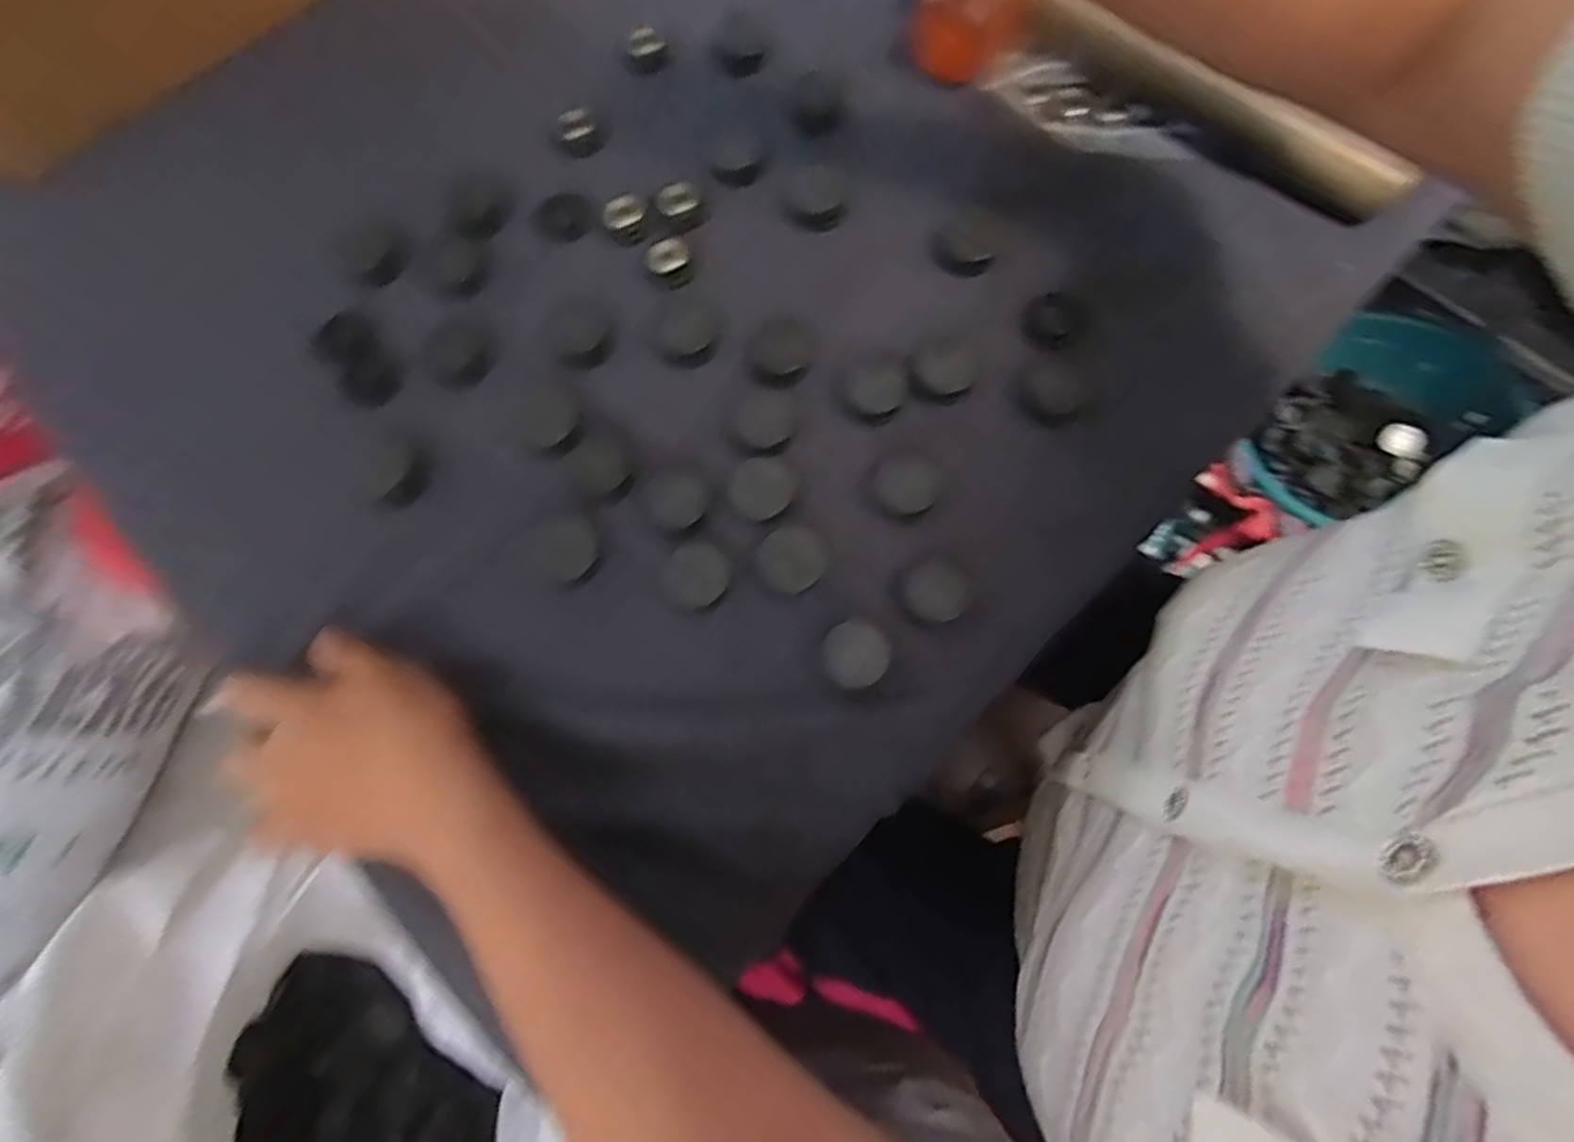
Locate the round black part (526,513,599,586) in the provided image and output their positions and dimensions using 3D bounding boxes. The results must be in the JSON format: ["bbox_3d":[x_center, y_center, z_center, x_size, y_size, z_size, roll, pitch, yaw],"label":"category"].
[{"bbox_3d":[-0.117,-0.012,0.373,0.037,0.004,0.035,-1,74,3],"label":"round black part"}]

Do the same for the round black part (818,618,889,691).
[{"bbox_3d":[0.034,0.041,0.358,0.033,0.004,0.032,-1,74,3],"label":"round black part"}]

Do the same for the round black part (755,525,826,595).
[{"bbox_3d":[0.002,-0.006,0.368,0.033,0.004,0.034,0,72,1],"label":"round black part"}]

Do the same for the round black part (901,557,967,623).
[{"bbox_3d":[0.076,0.010,0.364,0.032,0.004,0.032,-1,74,3],"label":"round black part"}]

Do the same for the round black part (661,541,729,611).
[{"bbox_3d":[-0.047,0.003,0.366,0.033,0.004,0.033,-1,74,3],"label":"round black part"}]

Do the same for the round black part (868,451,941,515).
[{"bbox_3d":[0.063,-0.046,0.379,0.035,0.004,0.033,-1,74,3],"label":"round black part"}]

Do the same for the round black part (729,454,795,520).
[{"bbox_3d":[-0.014,-0.045,0.376,0.033,0.004,0.034,-1,74,3],"label":"round black part"}]

